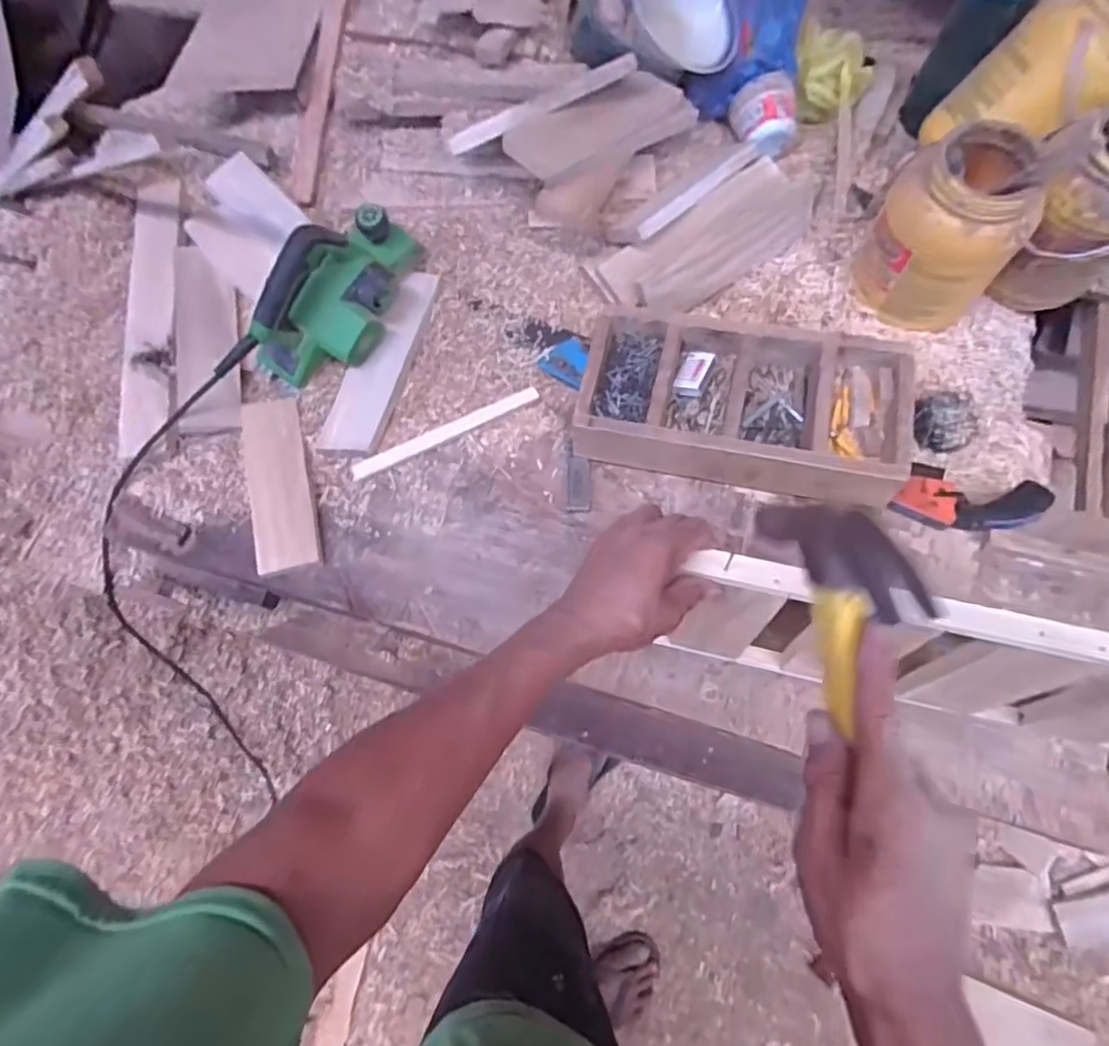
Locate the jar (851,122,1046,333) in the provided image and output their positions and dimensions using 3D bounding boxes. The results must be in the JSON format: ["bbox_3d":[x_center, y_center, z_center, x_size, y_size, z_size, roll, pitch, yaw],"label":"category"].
[{"bbox_3d":[0.484,-0.361,0.777,0.161,0.210,0.149,32,71,16],"label":"jar"}]

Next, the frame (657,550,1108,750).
[{"bbox_3d":[0.359,0.130,0.577,0.481,0.250,0.034,11,66,8],"label":"frame"}]

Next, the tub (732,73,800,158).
[{"bbox_3d":[0.305,-0.585,0.904,0.081,0.074,0.101,-12,65,-2],"label":"tub"}]

